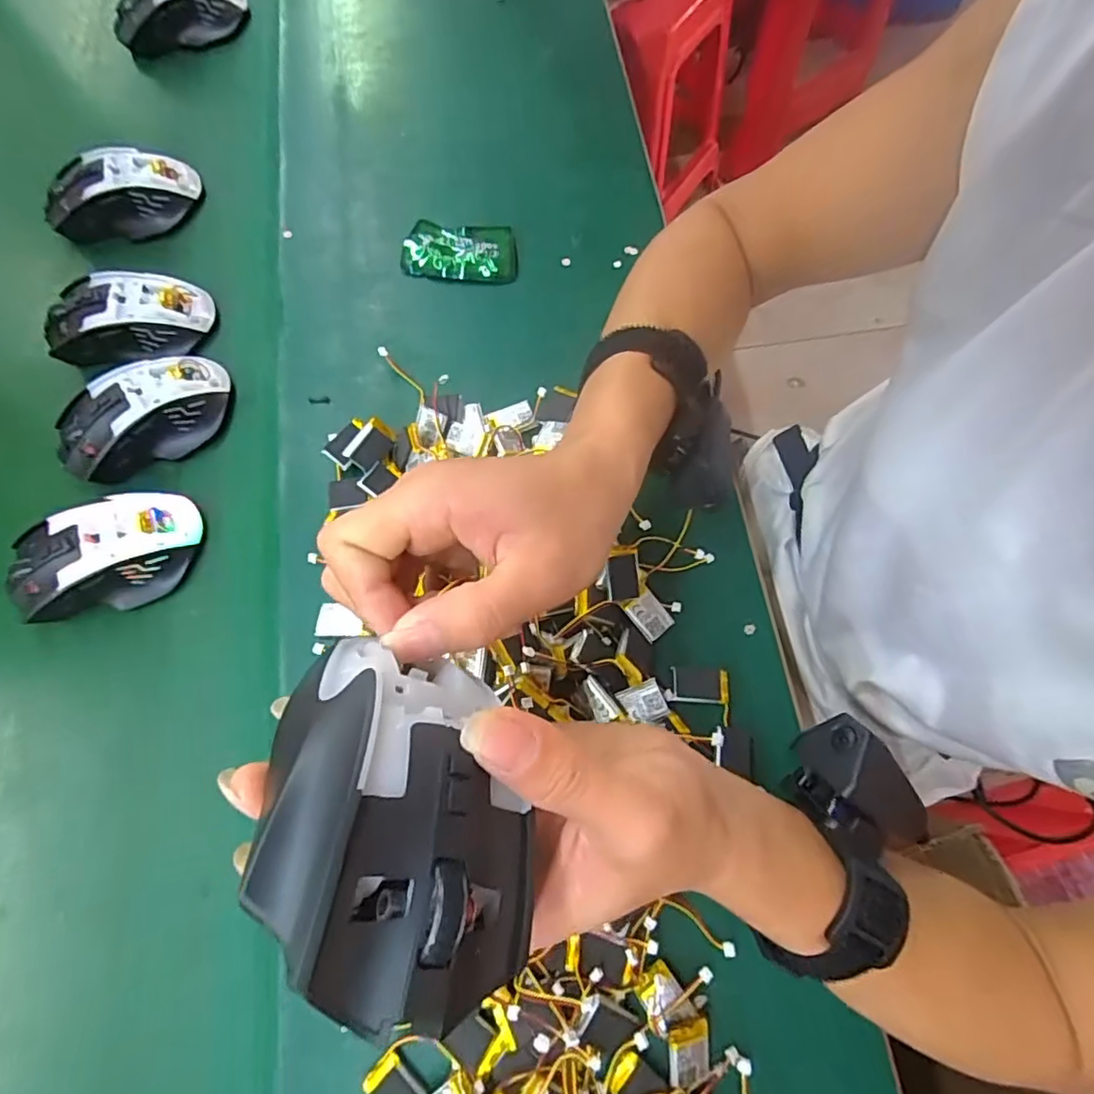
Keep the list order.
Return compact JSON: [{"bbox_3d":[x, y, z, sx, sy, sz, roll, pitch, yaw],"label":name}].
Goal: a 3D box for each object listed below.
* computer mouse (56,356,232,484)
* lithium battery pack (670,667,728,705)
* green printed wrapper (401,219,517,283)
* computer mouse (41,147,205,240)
[{"bbox_3d":[-0.274,-0.090,0.407,0.114,0.033,0.063,-31,73,-8],"label":"computer mouse"},{"bbox_3d":[0.088,0.079,0.347,0.031,0.004,0.019,4,72,4],"label":"lithium battery pack"},{"bbox_3d":[-0.065,-0.225,0.455,0.085,0.011,0.050,4,72,4],"label":"green printed wrapper"},{"bbox_3d":[-0.339,-0.281,0.476,0.117,0.037,0.058,-16,71,-3],"label":"computer mouse"}]

